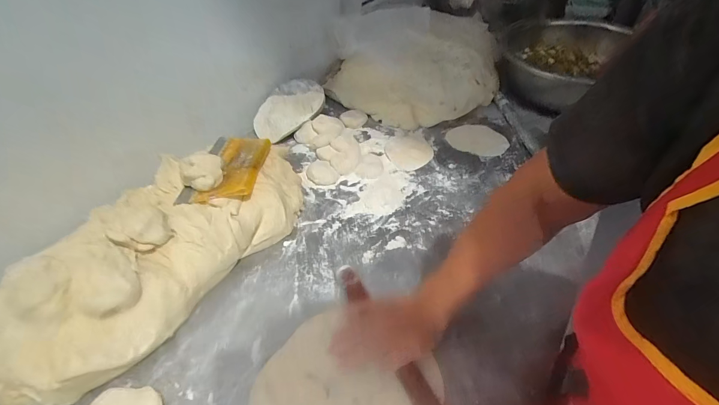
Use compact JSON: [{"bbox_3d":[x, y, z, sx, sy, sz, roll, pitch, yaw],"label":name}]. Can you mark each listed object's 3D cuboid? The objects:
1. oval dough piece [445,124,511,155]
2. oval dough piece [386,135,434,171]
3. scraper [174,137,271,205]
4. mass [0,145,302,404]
[{"bbox_3d":[0.290,-0.156,0.822,0.140,0.008,0.112,22,51,20],"label":"oval dough piece"},{"bbox_3d":[0.116,-0.119,0.767,0.107,0.008,0.111,-17,49,-14],"label":"oval dough piece"},{"bbox_3d":[-0.240,-0.067,0.614,0.127,0.031,0.180,1,47,3],"label":"scraper"},{"bbox_3d":[-0.319,0.061,0.548,0.234,0.136,0.530,27,53,24],"label":"mass"}]

